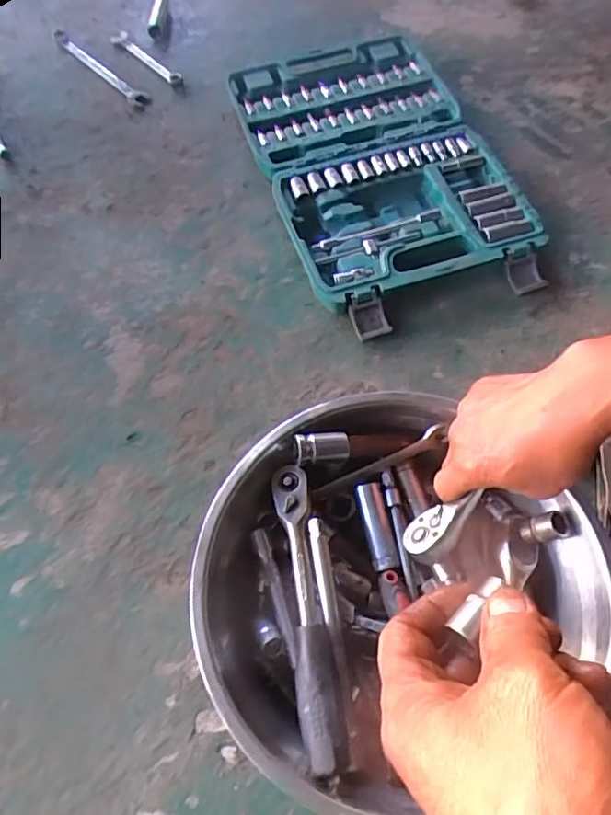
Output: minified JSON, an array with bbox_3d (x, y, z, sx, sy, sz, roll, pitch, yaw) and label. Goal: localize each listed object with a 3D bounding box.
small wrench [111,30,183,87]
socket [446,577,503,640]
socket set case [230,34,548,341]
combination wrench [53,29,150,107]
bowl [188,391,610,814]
[{"bbox_3d":[-0.204,-0.448,0.734,0.022,0.010,0.133,-40,68,-18],"label":"small wrench"},{"bbox_3d":[0.068,0.079,0.227,0.010,0.008,0.028,34,61,18],"label":"socket"},{"bbox_3d":[0.083,-0.268,0.635,0.248,0.043,0.399,-17,63,-8],"label":"socket set case"},{"bbox_3d":[-0.265,-0.435,0.728,0.021,0.015,0.185,-41,69,-19],"label":"combination wrench"},{"bbox_3d":[0.053,0.129,0.407,0.252,0.073,0.255,-1,62,1],"label":"bowl"}]

